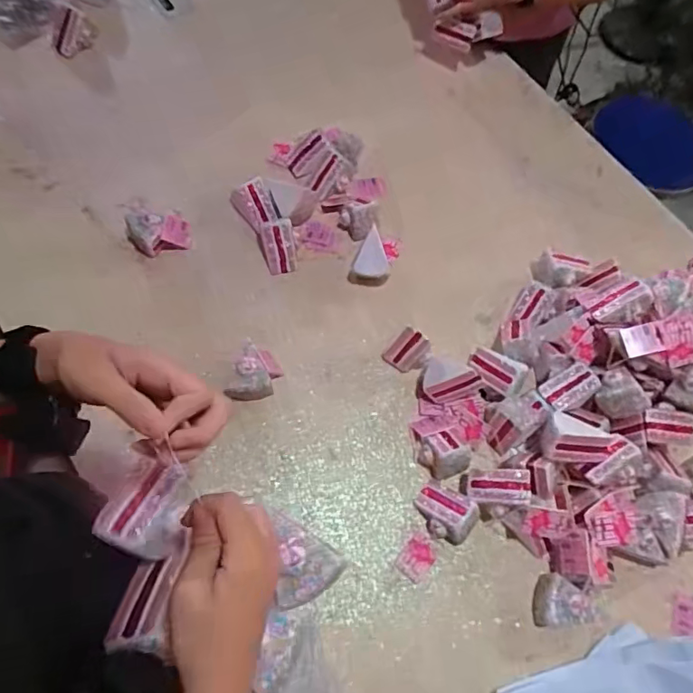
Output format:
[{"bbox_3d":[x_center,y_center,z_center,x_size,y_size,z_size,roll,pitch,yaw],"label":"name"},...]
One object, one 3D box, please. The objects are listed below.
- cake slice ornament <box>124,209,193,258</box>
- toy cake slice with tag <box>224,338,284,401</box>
[{"bbox_3d":[-0.318,-0.201,0.891,0.105,0.057,0.072,-15,69,-13],"label":"cake slice ornament"},{"bbox_3d":[-0.140,0.042,0.799,0.068,0.062,0.091,24,66,4],"label":"toy cake slice with tag"}]

